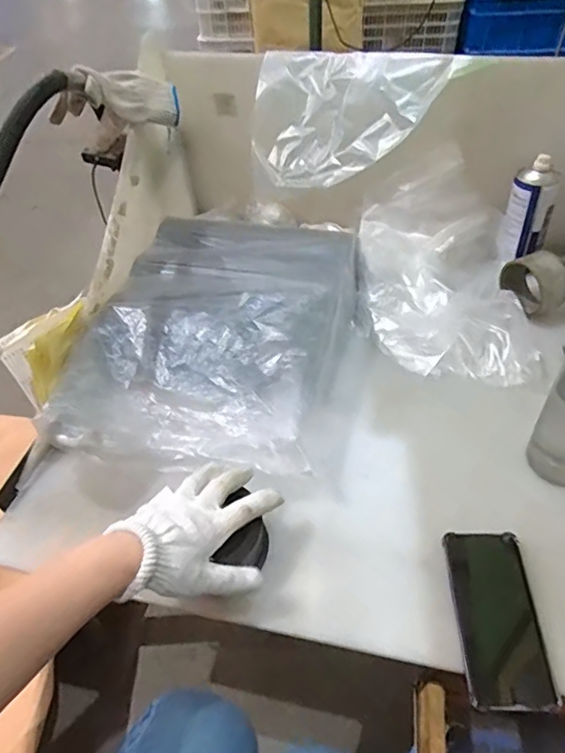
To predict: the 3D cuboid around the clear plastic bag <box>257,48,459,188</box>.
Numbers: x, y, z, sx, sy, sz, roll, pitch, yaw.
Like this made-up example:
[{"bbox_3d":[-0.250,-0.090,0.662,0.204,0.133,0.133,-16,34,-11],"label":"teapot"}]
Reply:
[{"bbox_3d":[0.090,-0.361,0.755,0.252,0.133,0.114,-3,47,0],"label":"clear plastic bag"}]

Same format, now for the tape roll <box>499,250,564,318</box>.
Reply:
[{"bbox_3d":[0.357,-0.135,0.761,0.054,0.067,0.086,-21,49,-15],"label":"tape roll"}]

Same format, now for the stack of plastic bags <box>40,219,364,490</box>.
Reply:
[{"bbox_3d":[-0.066,-0.060,0.738,0.343,0.106,0.404,7,48,10],"label":"stack of plastic bags"}]

